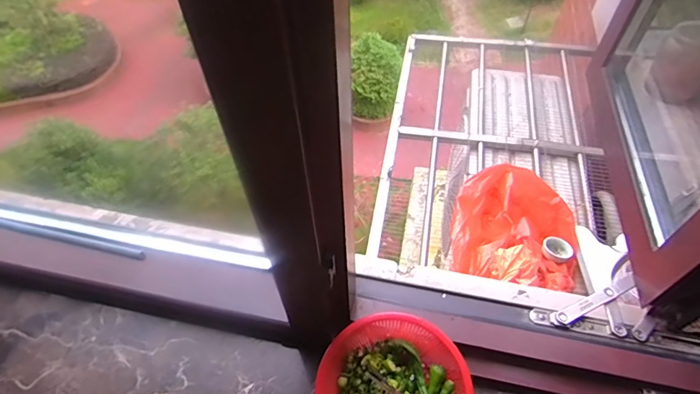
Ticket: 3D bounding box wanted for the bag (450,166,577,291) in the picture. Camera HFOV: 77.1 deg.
[{"bbox_3d":[0.355,0.062,0.938,0.254,0.112,0.304,12,55,11],"label":"bag"}]

